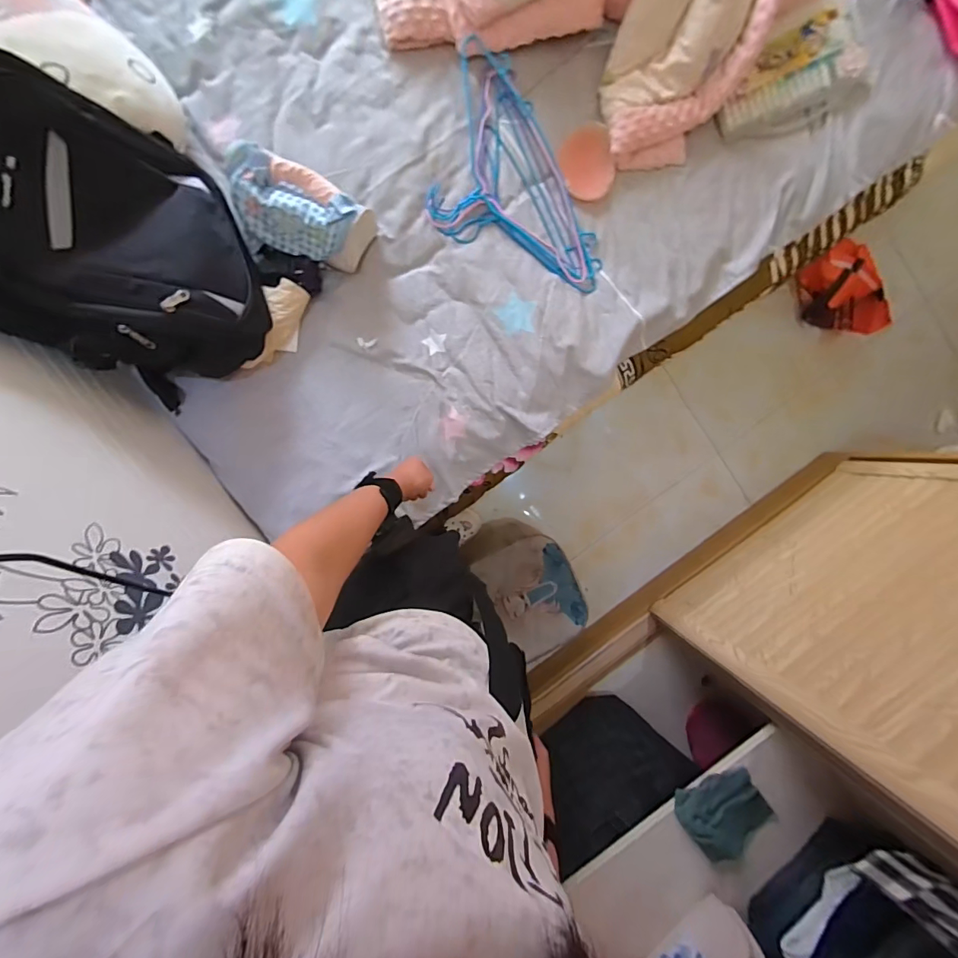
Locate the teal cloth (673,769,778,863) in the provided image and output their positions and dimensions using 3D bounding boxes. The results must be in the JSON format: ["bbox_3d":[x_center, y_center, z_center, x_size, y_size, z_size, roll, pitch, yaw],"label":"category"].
[{"bbox_3d":[0.452,0.613,0.855,0.149,0.034,0.165,-34,95,-3],"label":"teal cloth"}]

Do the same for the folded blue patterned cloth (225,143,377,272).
[{"bbox_3d":[-0.281,-0.415,0.744,0.201,0.100,0.114,17,91,-6],"label":"folded blue patterned cloth"}]

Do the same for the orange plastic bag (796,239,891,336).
[{"bbox_3d":[0.992,-0.523,1.309,0.157,0.135,0.262,-10,93,-5],"label":"orange plastic bag"}]

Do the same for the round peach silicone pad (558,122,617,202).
[{"bbox_3d":[0.194,-0.559,0.835,0.092,0.024,0.121,-21,94,-4],"label":"round peach silicone pad"}]

